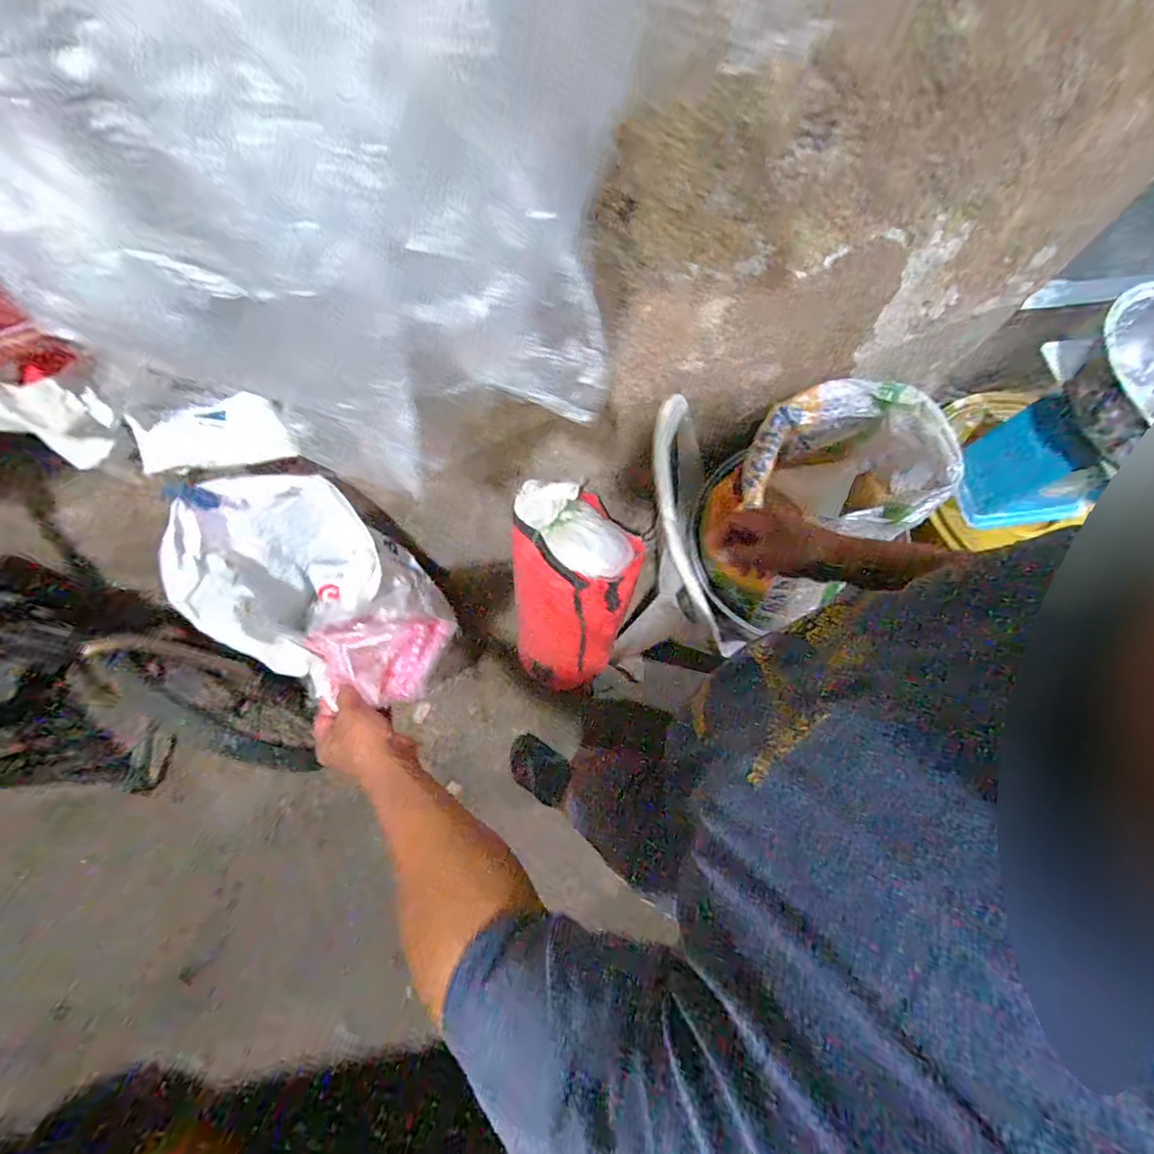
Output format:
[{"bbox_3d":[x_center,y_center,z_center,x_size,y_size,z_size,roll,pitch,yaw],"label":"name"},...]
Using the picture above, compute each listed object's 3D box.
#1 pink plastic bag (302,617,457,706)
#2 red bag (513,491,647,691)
[{"bbox_3d":[-0.194,0.081,0.507,0.121,0.110,0.075,-20,73,-8],"label":"pink plastic bag"},{"bbox_3d":[-0.020,0.042,1.094,0.252,0.416,0.223,27,48,8],"label":"red bag"}]

